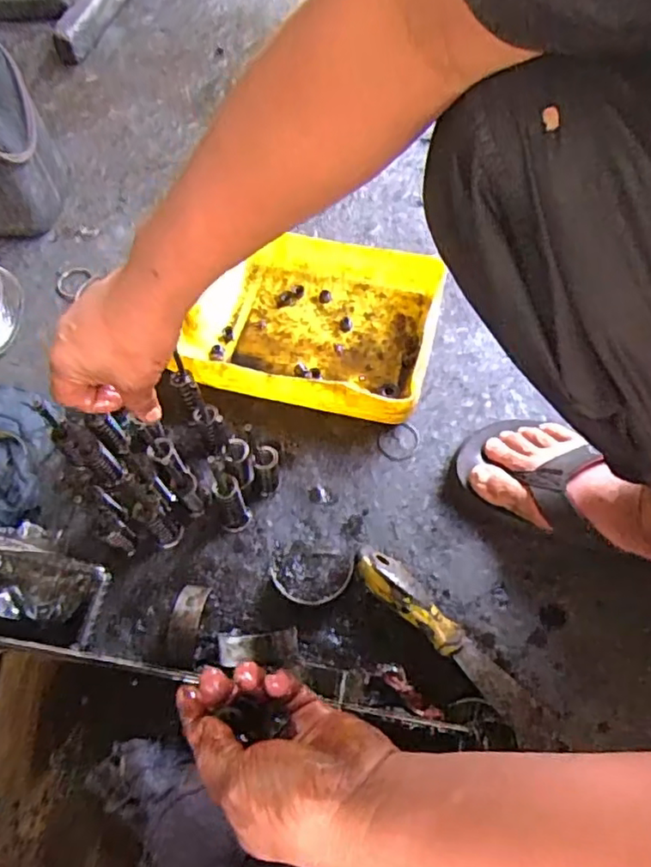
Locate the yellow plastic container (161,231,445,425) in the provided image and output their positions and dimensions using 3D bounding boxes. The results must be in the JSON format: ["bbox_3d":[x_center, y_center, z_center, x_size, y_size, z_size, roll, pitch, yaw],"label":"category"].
[{"bbox_3d":[-0.016,-0.113,0.629,0.242,0.063,0.187,13,64,7],"label":"yellow plastic container"}]

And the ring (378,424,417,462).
[{"bbox_3d":[0.071,0.008,0.593,0.041,0.005,0.036,-14,63,-7],"label":"ring"}]

